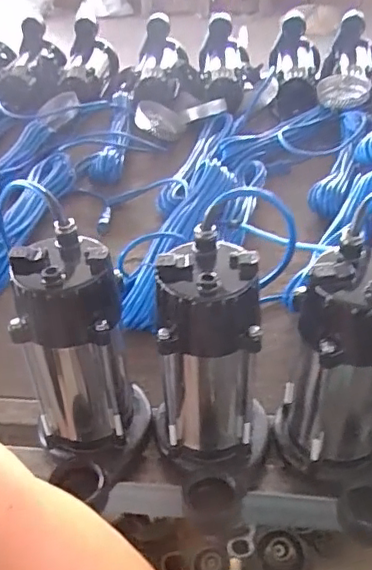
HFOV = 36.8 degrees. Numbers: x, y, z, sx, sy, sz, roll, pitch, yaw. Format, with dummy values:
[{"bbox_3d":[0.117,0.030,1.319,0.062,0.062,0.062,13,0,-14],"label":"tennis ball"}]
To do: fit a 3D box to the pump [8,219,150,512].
[{"bbox_3d":[-0.097,0.070,0.538,0.102,0.229,0.110,-9,40,-7],"label":"pump"}]

